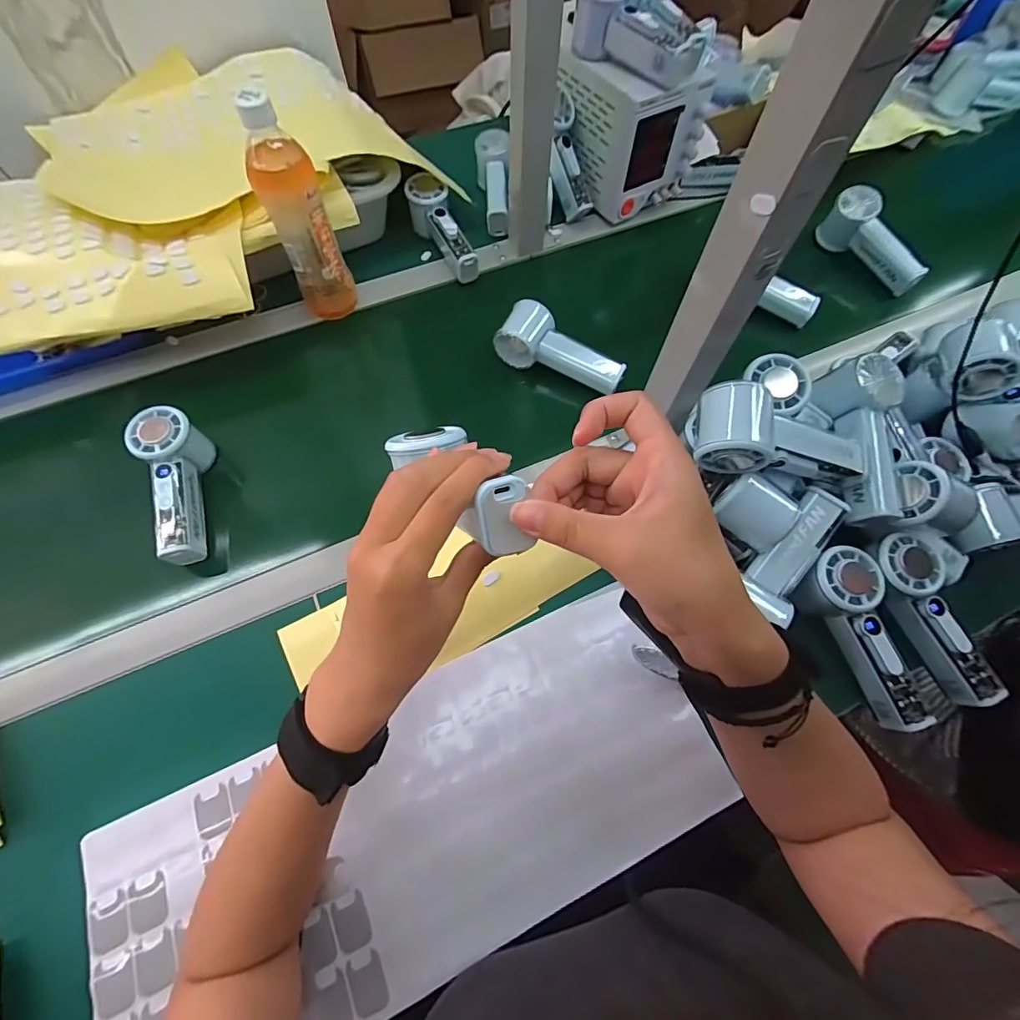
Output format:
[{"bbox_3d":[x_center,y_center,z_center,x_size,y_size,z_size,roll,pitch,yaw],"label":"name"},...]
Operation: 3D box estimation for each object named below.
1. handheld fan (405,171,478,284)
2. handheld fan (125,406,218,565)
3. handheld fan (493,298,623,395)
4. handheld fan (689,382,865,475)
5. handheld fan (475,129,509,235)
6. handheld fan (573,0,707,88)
[{"bbox_3d":[-0.087,-0.374,0.626,0.047,0.053,0.148,-29,85,-13],"label":"handheld fan"},{"bbox_3d":[-0.333,-0.022,0.469,0.050,0.056,0.157,-15,79,-7],"label":"handheld fan"},{"bbox_3d":[0.060,-0.186,0.543,0.150,0.045,0.055,30,69,13],"label":"handheld fan"},{"bbox_3d":[0.228,-0.060,0.398,0.149,0.063,0.064,6,64,-15],"label":"handheld fan"},{"bbox_3d":[-0.023,-0.473,0.665,0.042,0.047,0.162,-6,79,-3],"label":"handheld fan"},{"bbox_3d":[0.145,-0.555,0.539,0.163,0.055,0.052,38,71,16],"label":"handheld fan"}]

